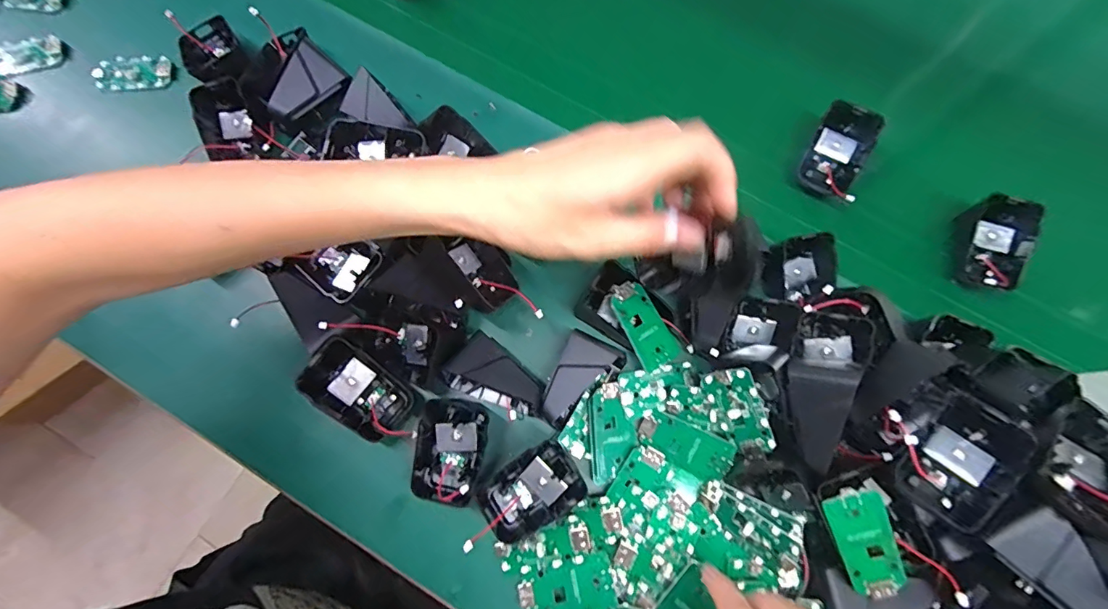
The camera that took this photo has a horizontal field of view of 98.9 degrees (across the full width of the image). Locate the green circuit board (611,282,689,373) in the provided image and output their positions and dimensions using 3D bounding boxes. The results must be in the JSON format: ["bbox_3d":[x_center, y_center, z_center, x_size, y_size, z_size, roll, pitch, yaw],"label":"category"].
[{"bbox_3d":[0.066,0.016,0.335,0.035,0.006,0.070,-28,93,-20],"label":"green circuit board"}]

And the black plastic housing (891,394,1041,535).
[{"bbox_3d":[0.228,0.088,0.264,0.066,0.019,0.043,-48,48,-2],"label":"black plastic housing"}]

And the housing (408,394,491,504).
[{"bbox_3d":[-0.070,0.100,0.326,0.042,0.031,0.066,12,77,4],"label":"housing"}]

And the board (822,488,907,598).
[{"bbox_3d":[0.184,0.141,0.279,0.032,0.004,0.062,-20,91,9],"label":"board"}]

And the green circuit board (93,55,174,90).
[{"bbox_3d":[-0.355,-0.197,0.403,0.064,0.008,0.027,-2,89,-3],"label":"green circuit board"}]

